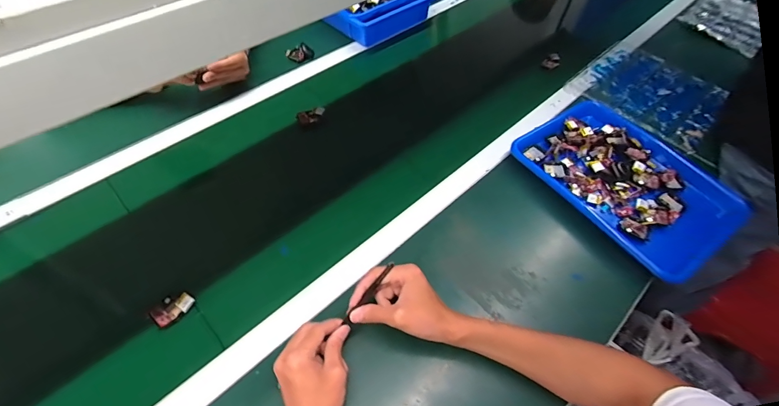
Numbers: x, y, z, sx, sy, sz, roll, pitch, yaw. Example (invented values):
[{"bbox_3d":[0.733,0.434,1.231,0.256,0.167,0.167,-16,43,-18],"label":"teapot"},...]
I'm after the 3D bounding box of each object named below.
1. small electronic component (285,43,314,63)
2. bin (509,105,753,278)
[{"bbox_3d":[-0.207,-0.348,0.884,0.062,0.023,0.040,-16,54,-13],"label":"small electronic component"},{"bbox_3d":[0.415,-0.039,0.677,0.267,0.050,0.343,-29,58,-22],"label":"bin"}]

